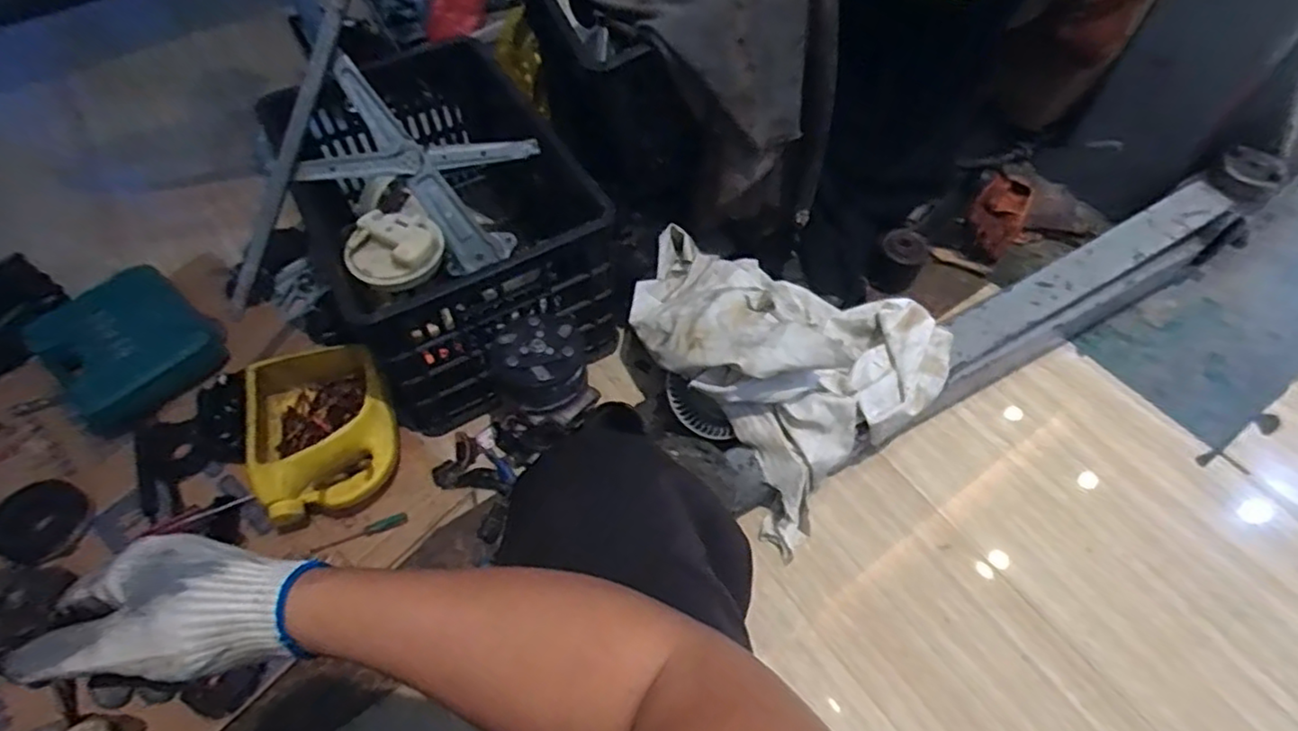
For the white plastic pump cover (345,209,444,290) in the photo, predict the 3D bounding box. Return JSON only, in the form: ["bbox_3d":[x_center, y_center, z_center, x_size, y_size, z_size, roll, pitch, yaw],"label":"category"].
[{"bbox_3d":[-0.317,-0.145,0.814,0.116,0.049,0.092,-21,59,-14],"label":"white plastic pump cover"}]

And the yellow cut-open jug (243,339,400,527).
[{"bbox_3d":[-0.424,0.082,0.854,0.171,0.100,0.214,-22,60,-15],"label":"yellow cut-open jug"}]

